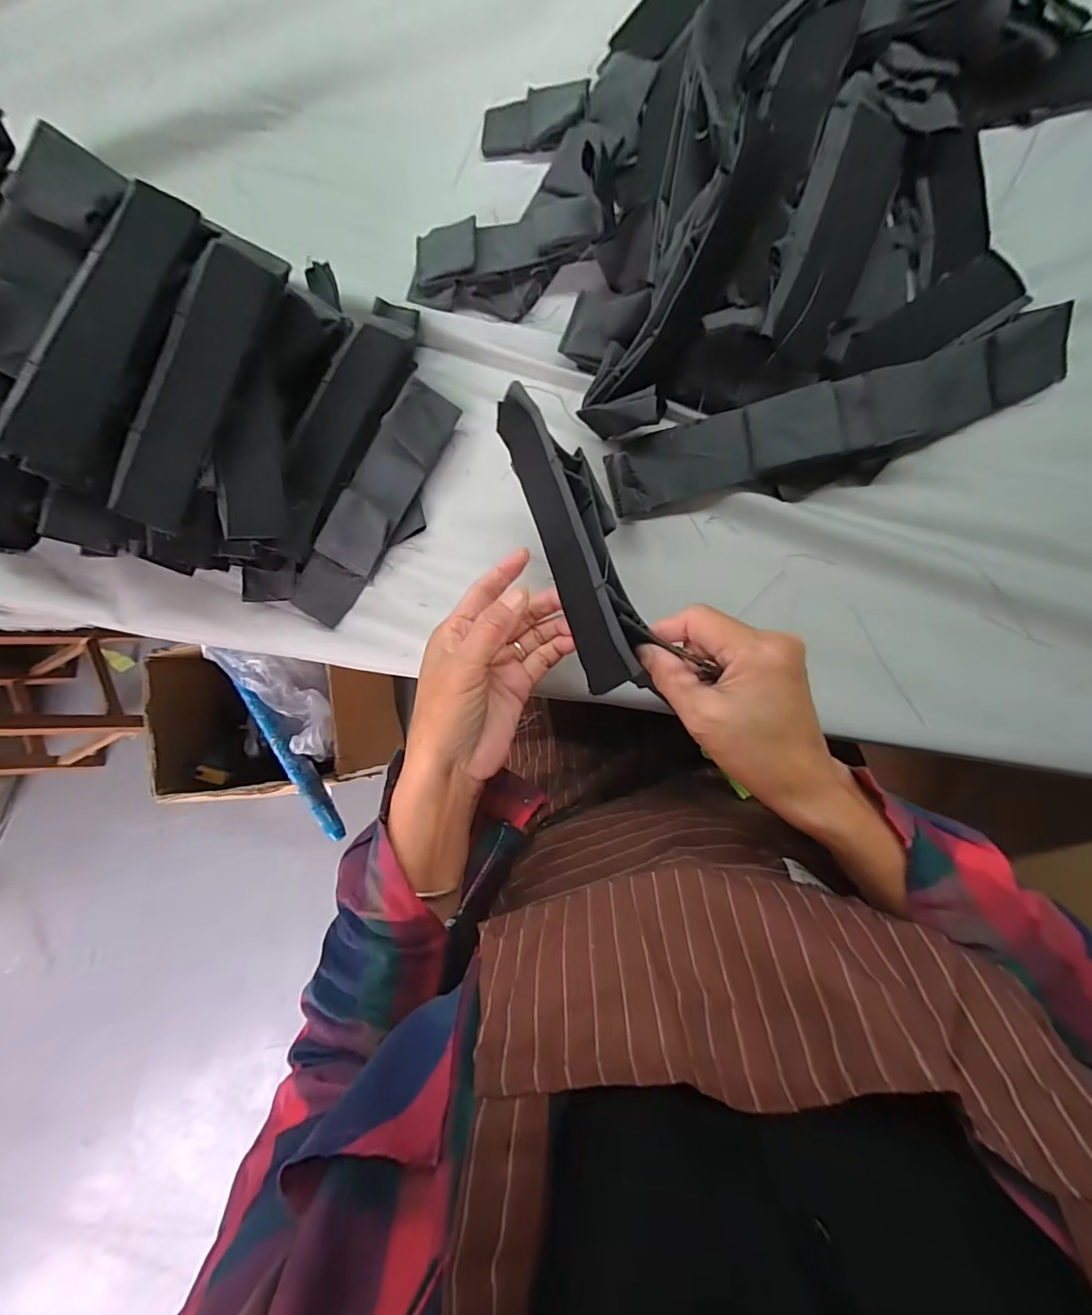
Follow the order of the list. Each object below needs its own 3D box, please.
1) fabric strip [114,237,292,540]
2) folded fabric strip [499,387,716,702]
[{"bbox_3d":[-0.229,-0.181,0.327,0.050,0.011,0.195,21,90,-16],"label":"fabric strip"},{"bbox_3d":[0.018,-0.072,0.297,0.049,0.035,0.185,-22,82,7],"label":"folded fabric strip"}]

